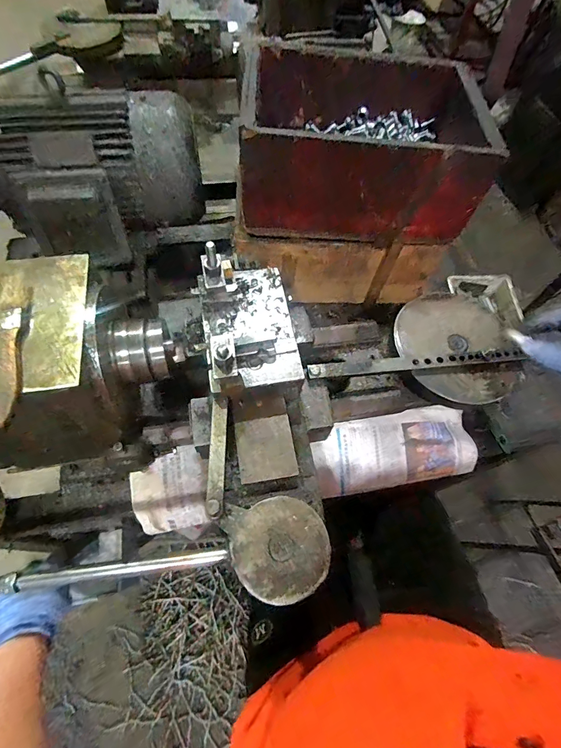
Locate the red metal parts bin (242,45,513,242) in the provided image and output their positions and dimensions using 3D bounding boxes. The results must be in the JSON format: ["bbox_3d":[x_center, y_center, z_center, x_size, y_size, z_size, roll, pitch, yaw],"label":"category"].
[{"bbox_3d":[0.125,-0.364,0.585,0.346,0.151,0.255,3,61,-2],"label":"red metal parts bin"}]

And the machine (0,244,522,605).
[{"bbox_3d":[-0.080,0.064,0.482,0.788,0.341,0.365,-1,62,-4],"label":"machine"}]

